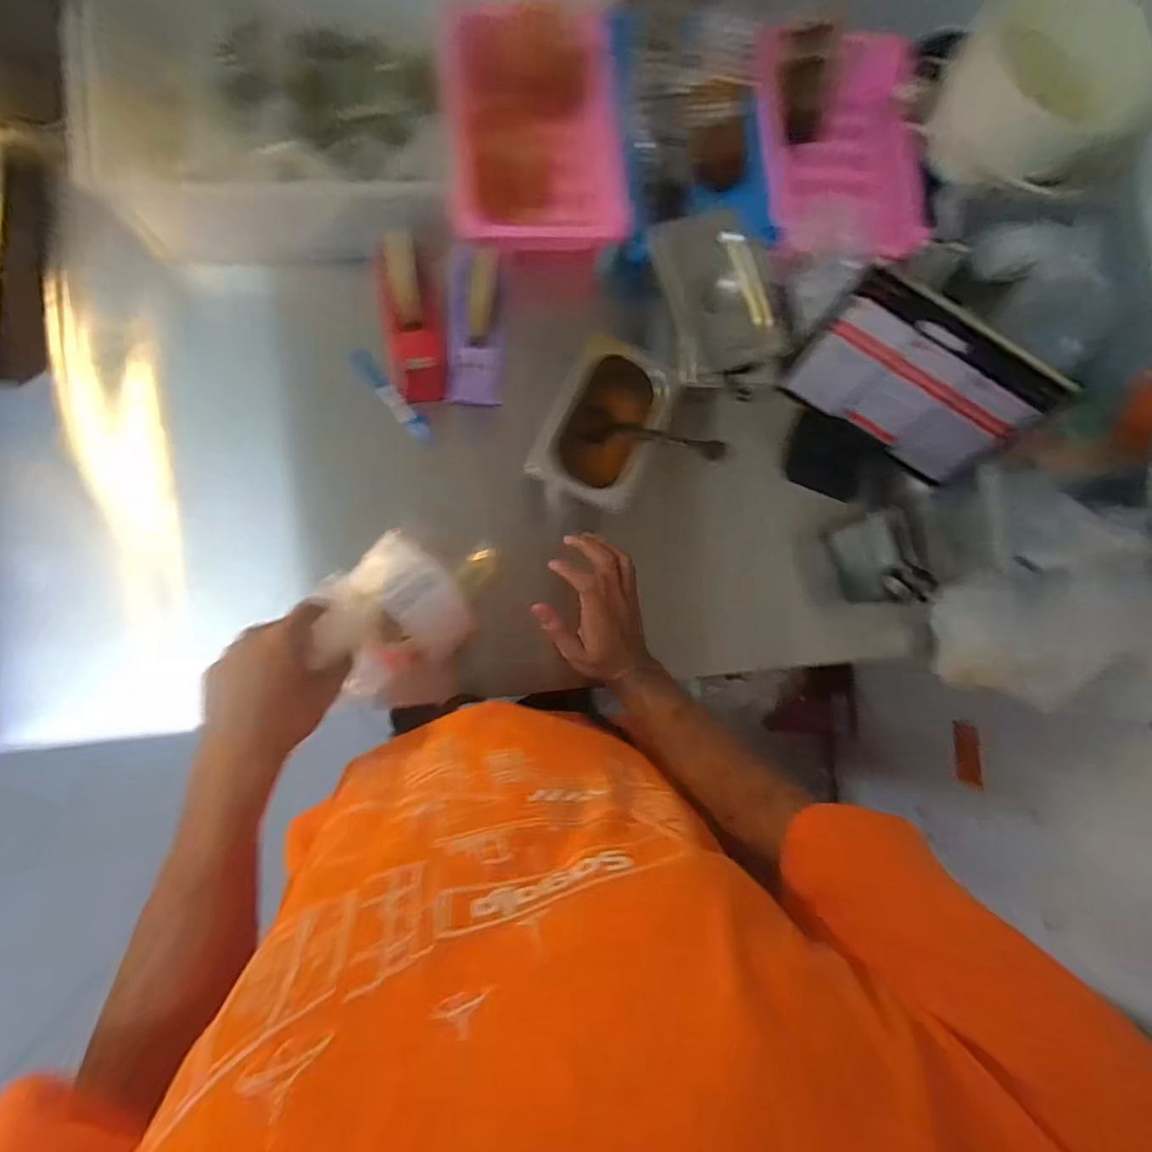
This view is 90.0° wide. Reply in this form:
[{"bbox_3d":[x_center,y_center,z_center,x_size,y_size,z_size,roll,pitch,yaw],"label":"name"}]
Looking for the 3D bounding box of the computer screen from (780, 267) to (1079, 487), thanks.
[{"bbox_3d":[0.365,-0.204,0.624,0.229,0.165,0.034,33,59,-4],"label":"computer screen"}]

